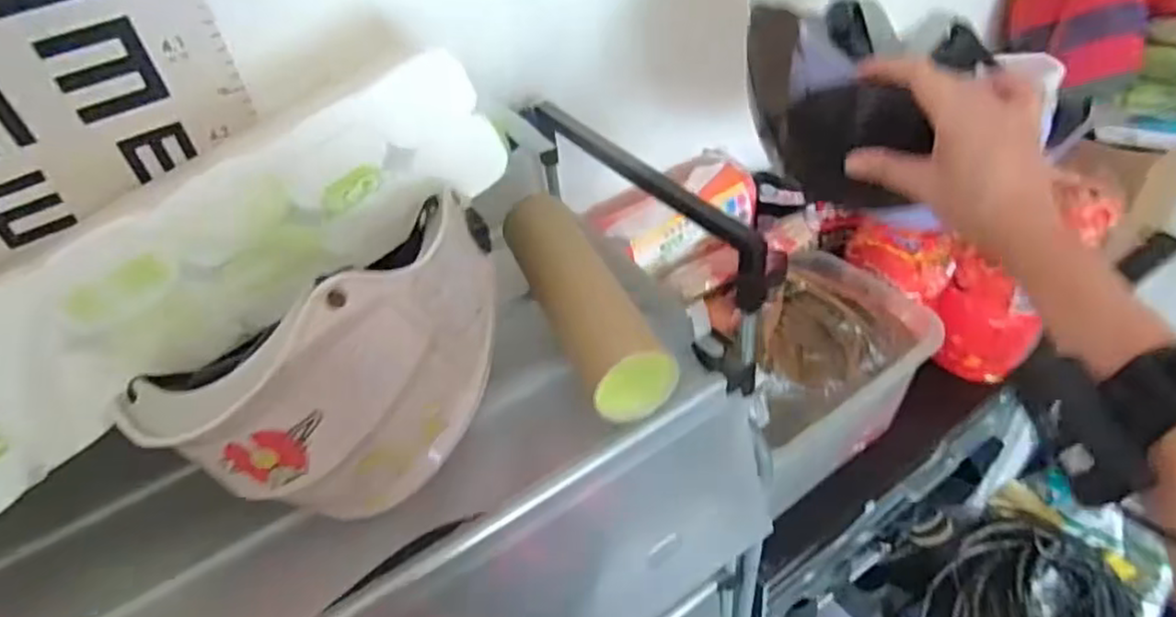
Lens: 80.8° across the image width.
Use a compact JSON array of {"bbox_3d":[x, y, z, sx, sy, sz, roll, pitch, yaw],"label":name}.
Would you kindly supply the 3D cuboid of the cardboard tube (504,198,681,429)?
[{"bbox_3d":[-0.005,-0.010,0.569,0.063,0.052,0.236,-19,43,-12],"label":"cardboard tube"}]

